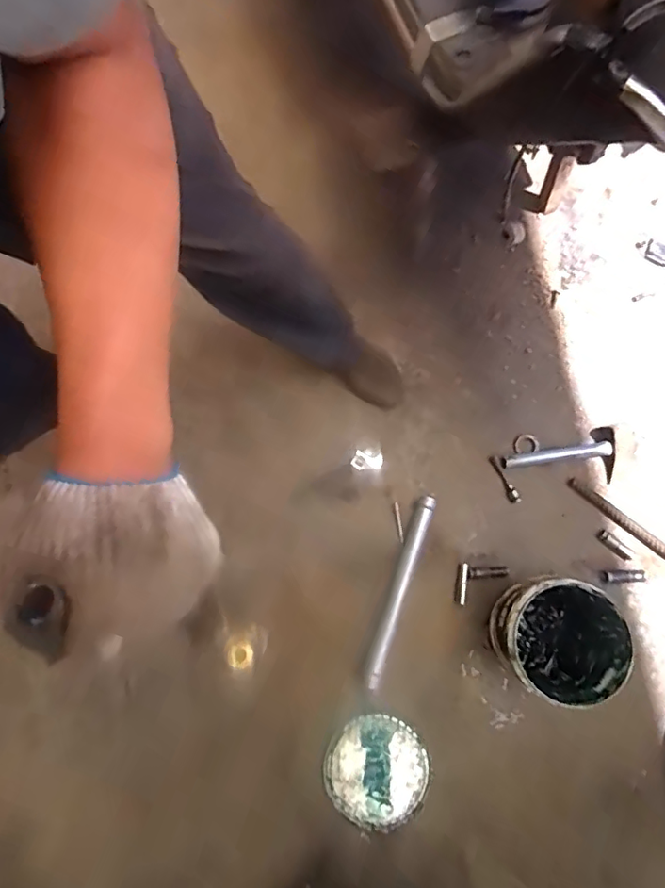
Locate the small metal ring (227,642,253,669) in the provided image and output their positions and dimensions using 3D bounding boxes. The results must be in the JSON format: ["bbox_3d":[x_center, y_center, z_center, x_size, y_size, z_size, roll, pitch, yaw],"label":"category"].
[{"bbox_3d":[-0.106,0.241,0.615,0.029,0.009,0.029,9,55,-13],"label":"small metal ring"}]

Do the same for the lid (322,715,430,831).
[{"bbox_3d":[0.080,0.596,0.986,0.182,0.026,0.178,0,78,0],"label":"lid"}]

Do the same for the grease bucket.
[{"bbox_3d":[0.388,0.335,0.953,0.207,0.181,0.199,16,79,3],"label":"grease bucket"}]

